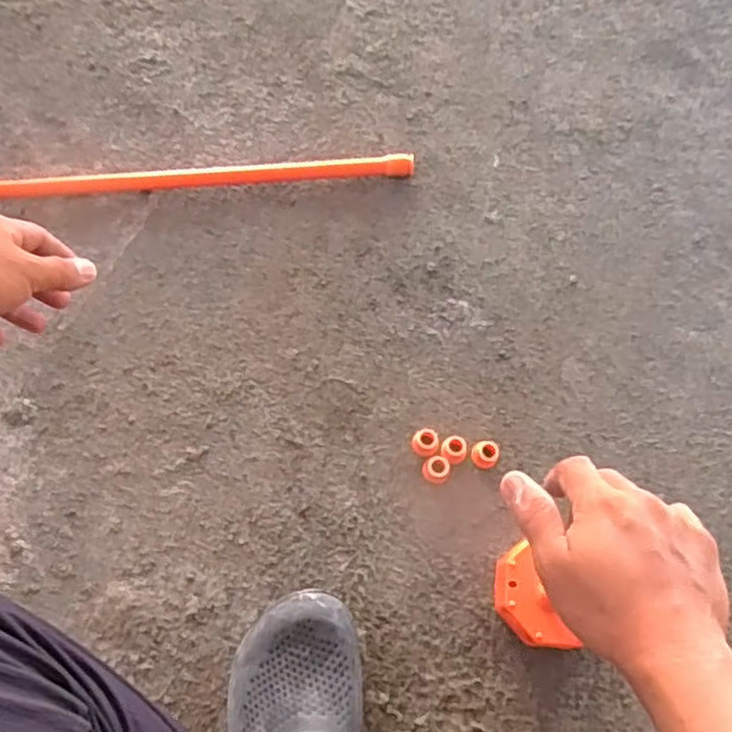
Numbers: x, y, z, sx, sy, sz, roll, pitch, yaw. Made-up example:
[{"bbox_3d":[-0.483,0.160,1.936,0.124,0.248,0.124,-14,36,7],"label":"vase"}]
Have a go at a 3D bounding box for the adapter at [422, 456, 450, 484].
[{"bbox_3d":[0.072,0.107,0.728,0.026,0.019,0.027,0,71,1],"label":"adapter"}]

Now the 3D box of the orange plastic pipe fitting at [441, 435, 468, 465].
[{"bbox_3d":[0.090,0.087,0.734,0.027,0.020,0.026,0,71,1],"label":"orange plastic pipe fitting"}]

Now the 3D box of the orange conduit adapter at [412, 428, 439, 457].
[{"bbox_3d":[0.061,0.079,0.735,0.026,0.023,0.027,0,71,1],"label":"orange conduit adapter"}]

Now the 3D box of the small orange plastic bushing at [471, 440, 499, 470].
[{"bbox_3d":[0.122,0.092,0.734,0.026,0.020,0.029,28,73,10],"label":"small orange plastic bushing"}]

